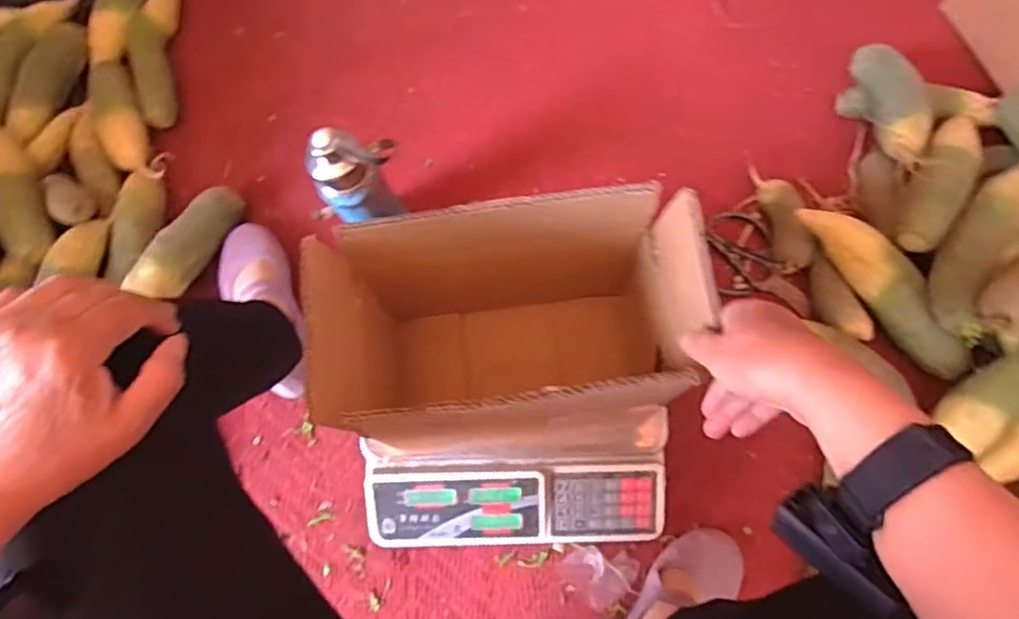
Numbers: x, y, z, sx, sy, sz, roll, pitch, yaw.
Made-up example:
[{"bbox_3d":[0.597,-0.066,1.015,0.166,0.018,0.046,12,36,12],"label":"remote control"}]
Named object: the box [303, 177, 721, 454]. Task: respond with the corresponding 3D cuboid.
[{"bbox_3d":[0.006,0.029,0.573,0.285,0.263,0.166,-4,73,1],"label":"box"}]

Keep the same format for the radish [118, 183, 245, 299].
[{"bbox_3d":[-0.400,-0.085,0.807,0.057,0.052,0.170,28,76,10],"label":"radish"}]

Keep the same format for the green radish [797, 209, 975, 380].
[{"bbox_3d":[0.440,-0.026,0.753,0.049,0.068,0.254,-36,75,-8],"label":"green radish"}]

